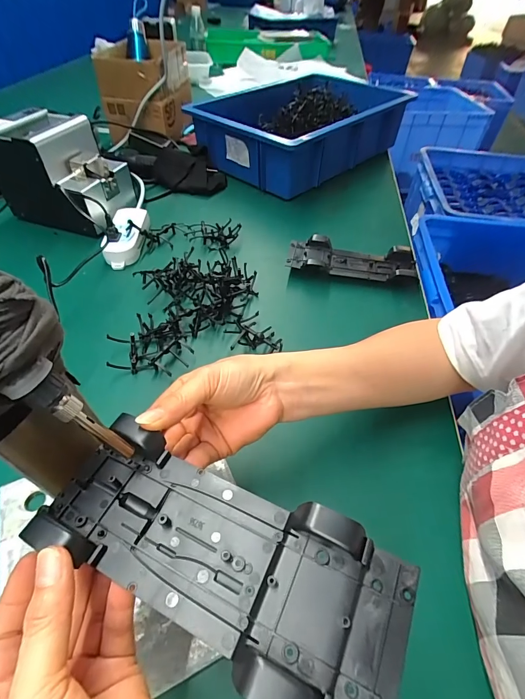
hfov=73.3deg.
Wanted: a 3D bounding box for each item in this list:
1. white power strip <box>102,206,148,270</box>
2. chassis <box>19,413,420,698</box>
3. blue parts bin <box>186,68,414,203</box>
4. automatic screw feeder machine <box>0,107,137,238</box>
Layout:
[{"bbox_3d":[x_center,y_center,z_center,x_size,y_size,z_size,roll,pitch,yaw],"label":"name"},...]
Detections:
[{"bbox_3d":[-0.222,-0.188,0.579,0.059,0.035,0.133,-1,48,-2],"label":"white power strip"},{"bbox_3d":[-0.027,0.099,0.178,0.188,0.023,0.076,17,50,20],"label":"chassis"},{"bbox_3d":[0.093,-0.505,0.818,0.448,0.127,0.316,-36,58,-29],"label":"blue parts bin"},{"bbox_3d":[-0.338,-0.303,0.604,0.198,0.143,0.131,21,51,17],"label":"automatic screw feeder machine"}]

